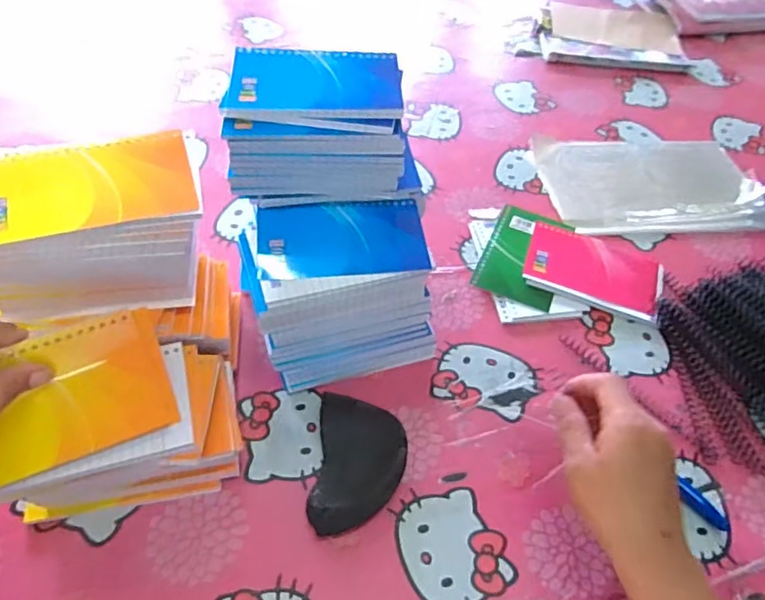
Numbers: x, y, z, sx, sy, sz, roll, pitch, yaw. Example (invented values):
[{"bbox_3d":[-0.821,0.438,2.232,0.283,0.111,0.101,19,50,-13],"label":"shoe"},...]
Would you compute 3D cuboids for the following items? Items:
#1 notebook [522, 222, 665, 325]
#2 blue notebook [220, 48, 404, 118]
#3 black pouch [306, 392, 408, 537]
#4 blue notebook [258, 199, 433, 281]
[{"bbox_3d":[0.212,-0.030,0.578,0.132,0.010,0.088,19,52,9],"label":"notebook"},{"bbox_3d":[-0.052,-0.170,0.448,0.129,0.010,0.083,2,51,-4],"label":"blue notebook"},{"bbox_3d":[-0.017,0.125,0.434,0.065,0.022,0.100,6,51,-1],"label":"black pouch"},{"bbox_3d":[-0.031,-0.049,0.455,0.129,0.008,0.075,-4,52,-9],"label":"blue notebook"}]

